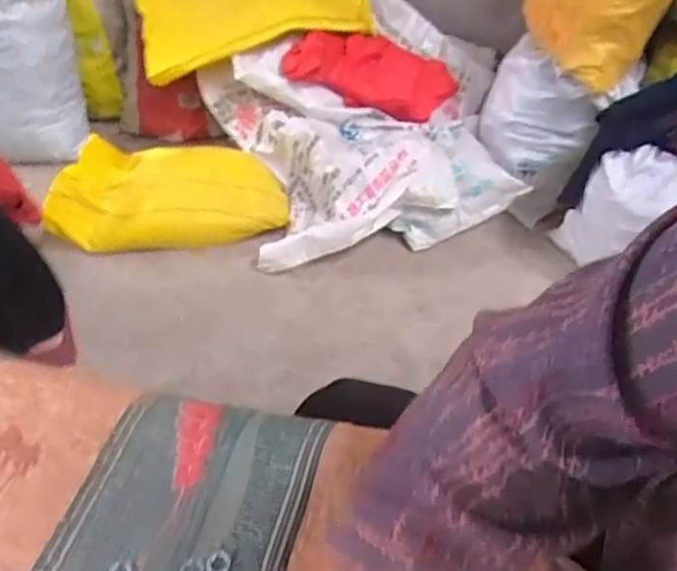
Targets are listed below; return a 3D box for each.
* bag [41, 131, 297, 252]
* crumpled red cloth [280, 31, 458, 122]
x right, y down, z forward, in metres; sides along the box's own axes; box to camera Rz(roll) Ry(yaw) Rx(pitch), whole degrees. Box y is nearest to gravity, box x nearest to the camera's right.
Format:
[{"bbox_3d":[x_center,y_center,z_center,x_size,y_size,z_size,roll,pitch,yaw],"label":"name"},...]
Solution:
[{"bbox_3d":[-0.385,-0.226,1.507,0.507,0.167,0.266,-7,39,-7],"label":"bag"},{"bbox_3d":[0.101,-0.534,1.641,0.548,0.164,0.142,-1,30,-41],"label":"crumpled red cloth"}]

